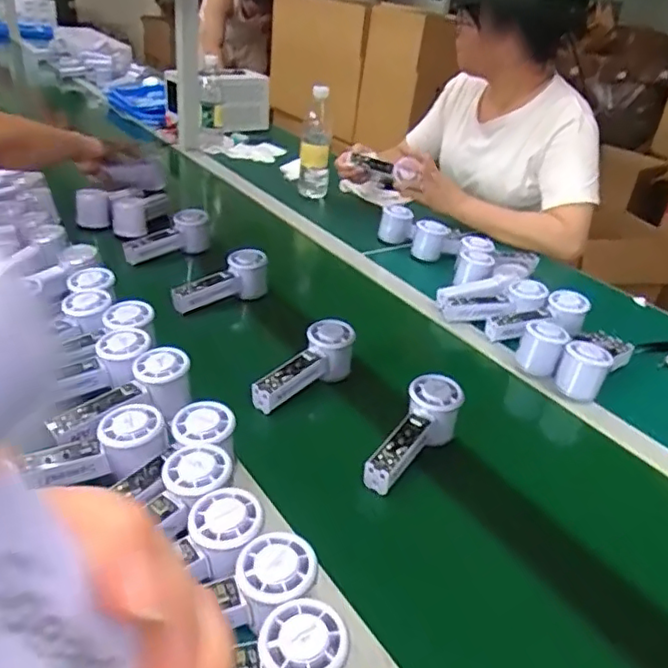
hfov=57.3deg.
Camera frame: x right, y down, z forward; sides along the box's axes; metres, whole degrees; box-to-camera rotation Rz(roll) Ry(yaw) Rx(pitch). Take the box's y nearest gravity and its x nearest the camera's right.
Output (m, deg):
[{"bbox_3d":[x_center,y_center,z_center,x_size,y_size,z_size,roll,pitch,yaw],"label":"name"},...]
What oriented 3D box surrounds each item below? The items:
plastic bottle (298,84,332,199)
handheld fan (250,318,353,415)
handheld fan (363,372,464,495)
[{"bbox_3d":[-0.039,-0.408,1.309,0.065,0.223,0.076,4,5,-4],"label":"plastic bottle"},{"bbox_3d":[-0.036,0.047,0.731,0.046,0.069,0.154,28,49,33],"label":"handheld fan"},{"bbox_3d":[0.082,0.108,0.637,0.063,0.057,0.155,25,51,29],"label":"handheld fan"}]

